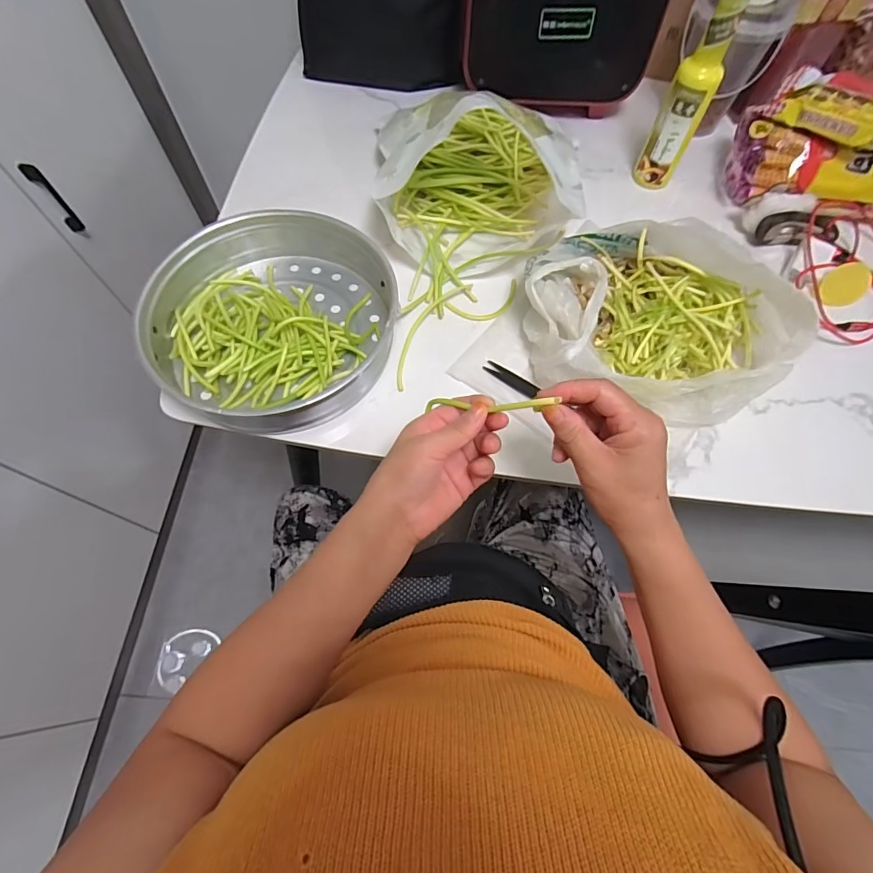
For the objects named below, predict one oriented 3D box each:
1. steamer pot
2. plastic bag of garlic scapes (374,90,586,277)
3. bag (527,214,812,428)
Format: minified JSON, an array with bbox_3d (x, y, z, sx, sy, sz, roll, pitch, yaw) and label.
[{"bbox_3d":[-0.174,-0.132,0.503,0.257,0.072,0.255,-3,65,-2],"label":"steamer pot"},{"bbox_3d":[0.060,-0.323,0.560,0.253,0.125,0.234,-2,65,-2],"label":"plastic bag of garlic scapes"},{"bbox_3d":[0.228,-0.132,0.485,0.265,0.091,0.202,13,66,5],"label":"bag"}]

